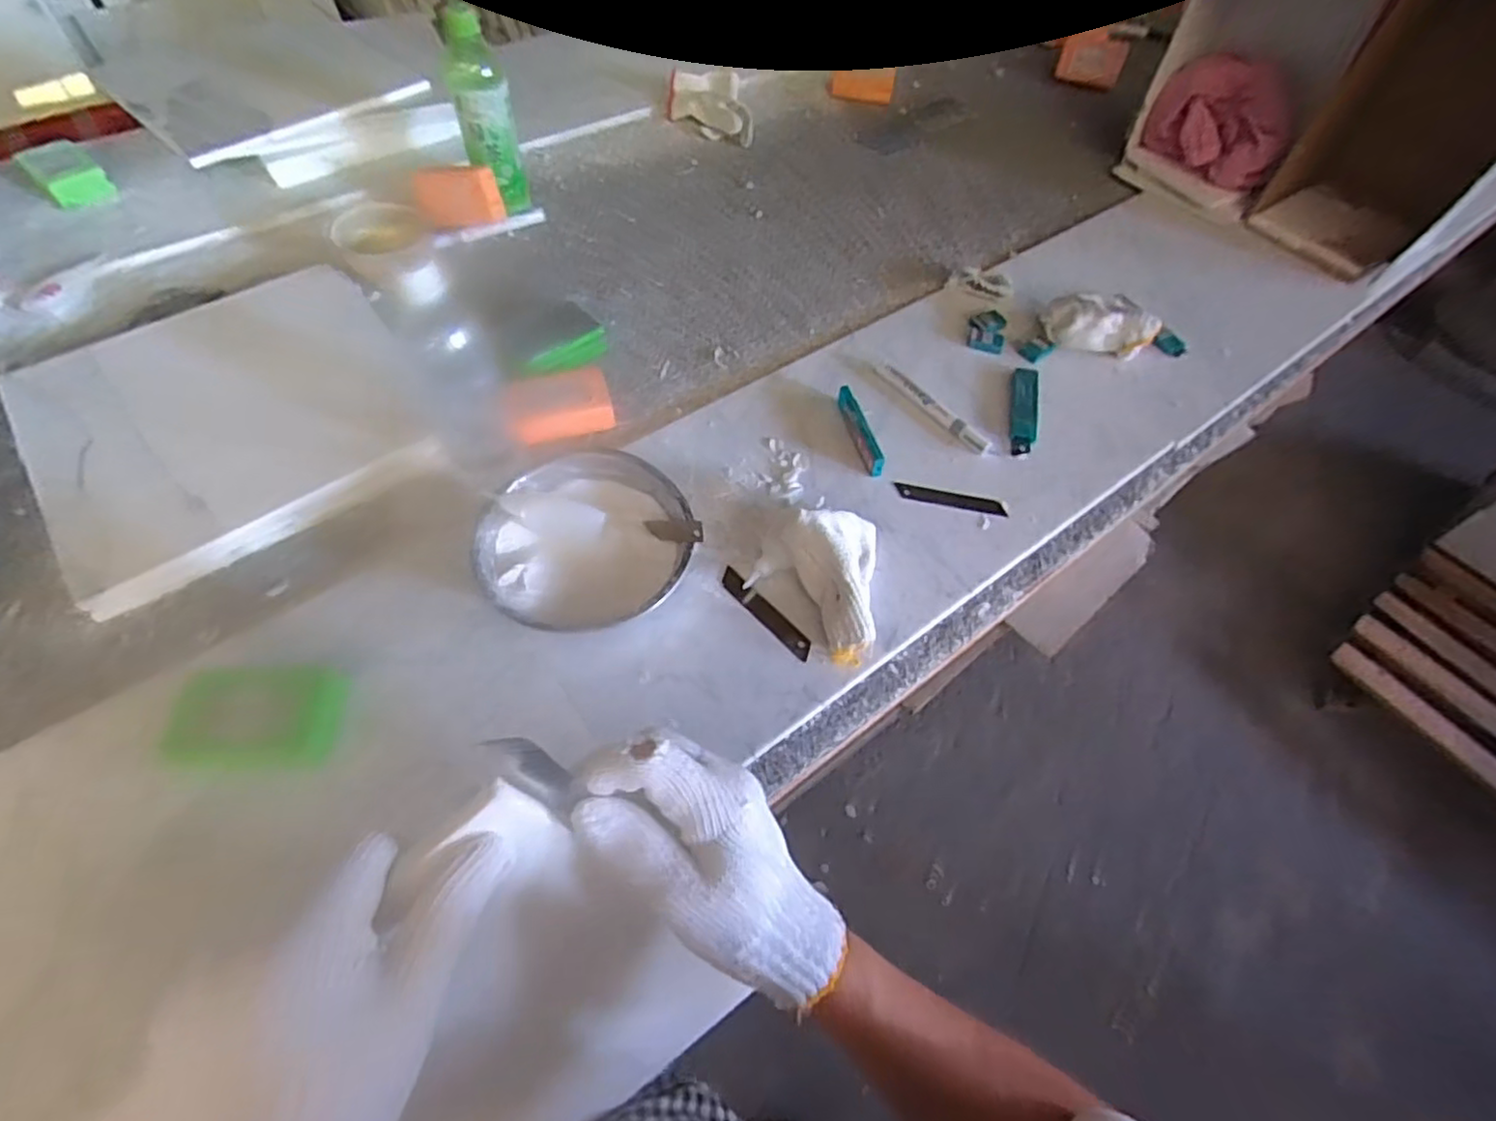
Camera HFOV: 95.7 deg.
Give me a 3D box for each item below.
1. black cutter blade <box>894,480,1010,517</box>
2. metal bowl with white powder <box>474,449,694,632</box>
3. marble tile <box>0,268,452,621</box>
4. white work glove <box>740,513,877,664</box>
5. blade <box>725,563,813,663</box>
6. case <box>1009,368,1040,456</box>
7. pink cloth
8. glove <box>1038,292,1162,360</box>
[{"bbox_3d":[0.185,-0.056,0.619,0.100,0.004,0.020,11,57,5],"label":"black cutter blade"},{"bbox_3d":[-0.126,-0.013,0.538,0.153,0.048,0.155,1,56,-1],"label":"metal bowl with white powder"},{"bbox_3d":[-0.468,-0.136,0.618,0.301,0.018,0.288,-32,71,-26],"label":"marble tile"},{"bbox_3d":[0.052,0.012,0.535,0.100,0.051,0.121,7,56,3],"label":"white work glove"},{"bbox_3d":[0.013,0.042,0.540,0.093,0.004,0.018,43,74,13],"label":"blade"},{"bbox_3d":[0.276,-0.151,0.675,0.028,0.006,0.118,13,57,7],"label":"case"},{"bbox_3d":[0.622,-0.568,0.893,0.172,0.142,0.081,37,63,21],"label":"pink cloth"},{"bbox_3d":[0.372,-0.253,0.722,0.109,0.047,0.066,15,57,8],"label":"glove"}]

